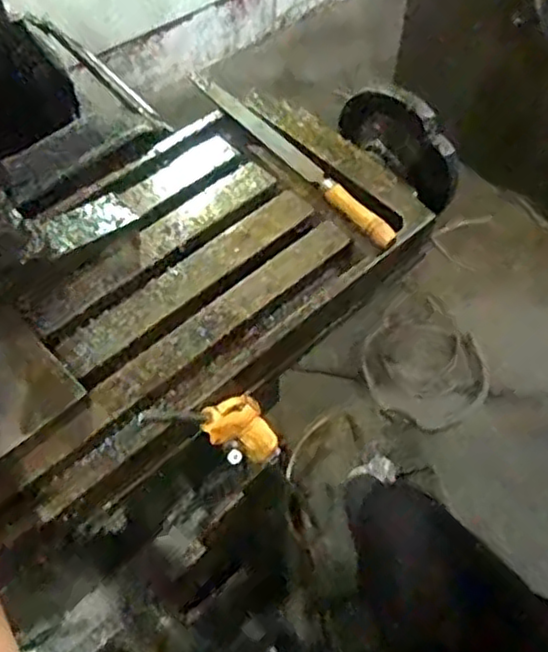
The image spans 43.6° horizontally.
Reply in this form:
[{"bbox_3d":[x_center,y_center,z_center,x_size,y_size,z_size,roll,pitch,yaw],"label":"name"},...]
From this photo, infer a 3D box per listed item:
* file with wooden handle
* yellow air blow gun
[{"bbox_3d":[0.012,-0.161,0.631,0.022,0.021,0.277,-32,62,-20],"label":"file with wooden handle"},{"bbox_3d":[-0.033,0.072,0.526,0.044,0.196,0.024,-39,62,6],"label":"yellow air blow gun"}]

